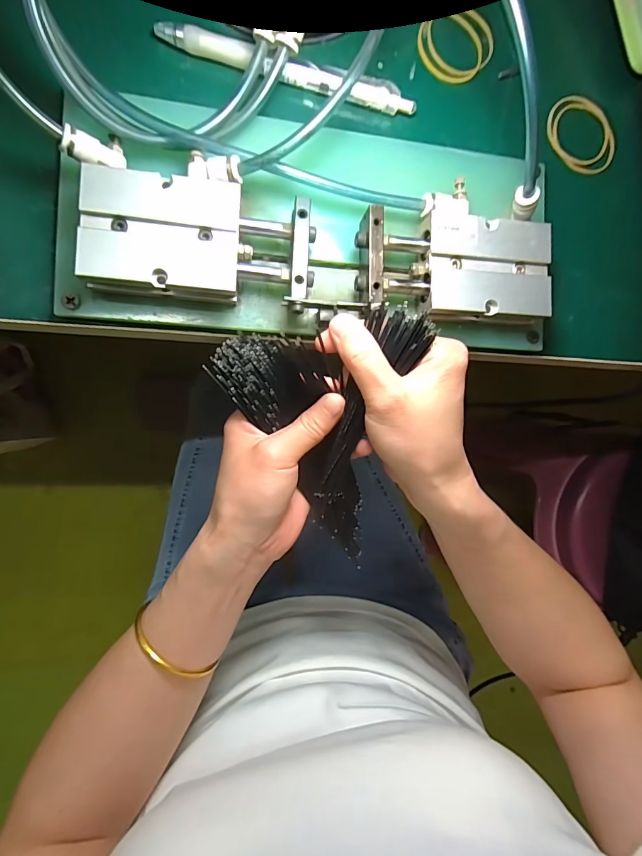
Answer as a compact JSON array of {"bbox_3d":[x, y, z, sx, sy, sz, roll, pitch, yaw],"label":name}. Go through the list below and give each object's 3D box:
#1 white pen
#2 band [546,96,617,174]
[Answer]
[{"bbox_3d":[-0.016,-0.203,0.230,0.144,0.014,0.015,5,90,-10],"label":"white pen"},{"bbox_3d":[0.177,-0.197,0.267,0.046,0.004,0.053,-39,97,-7],"label":"band"}]

